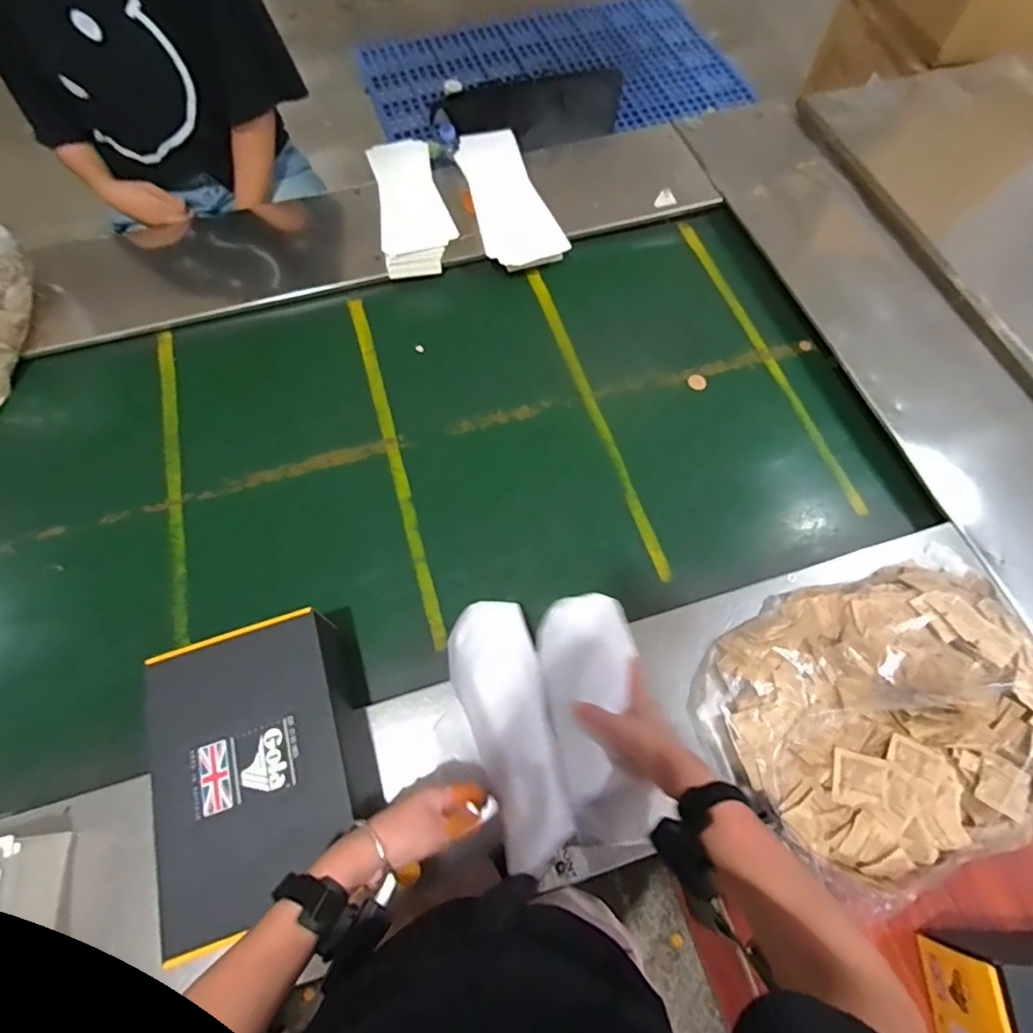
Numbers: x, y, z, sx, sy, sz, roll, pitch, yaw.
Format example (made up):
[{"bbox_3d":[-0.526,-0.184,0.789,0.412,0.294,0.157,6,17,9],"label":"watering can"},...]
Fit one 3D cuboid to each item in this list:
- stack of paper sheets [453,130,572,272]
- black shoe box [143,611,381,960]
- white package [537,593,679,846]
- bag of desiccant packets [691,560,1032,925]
[{"bbox_3d":[-0.026,-0.650,1.124,0.150,0.024,0.377,-18,67,-7],"label":"stack of paper sheets"},{"bbox_3d":[-0.297,0.288,0.653,0.213,0.114,0.296,-21,68,-9],"label":"black shoe box"},{"bbox_3d":[0.092,0.221,0.644,0.109,0.064,0.272,-4,57,-1],"label":"white package"},{"bbox_3d":[0.473,0.233,0.683,0.420,0.118,0.340,-20,68,-8],"label":"bag of desiccant packets"}]

